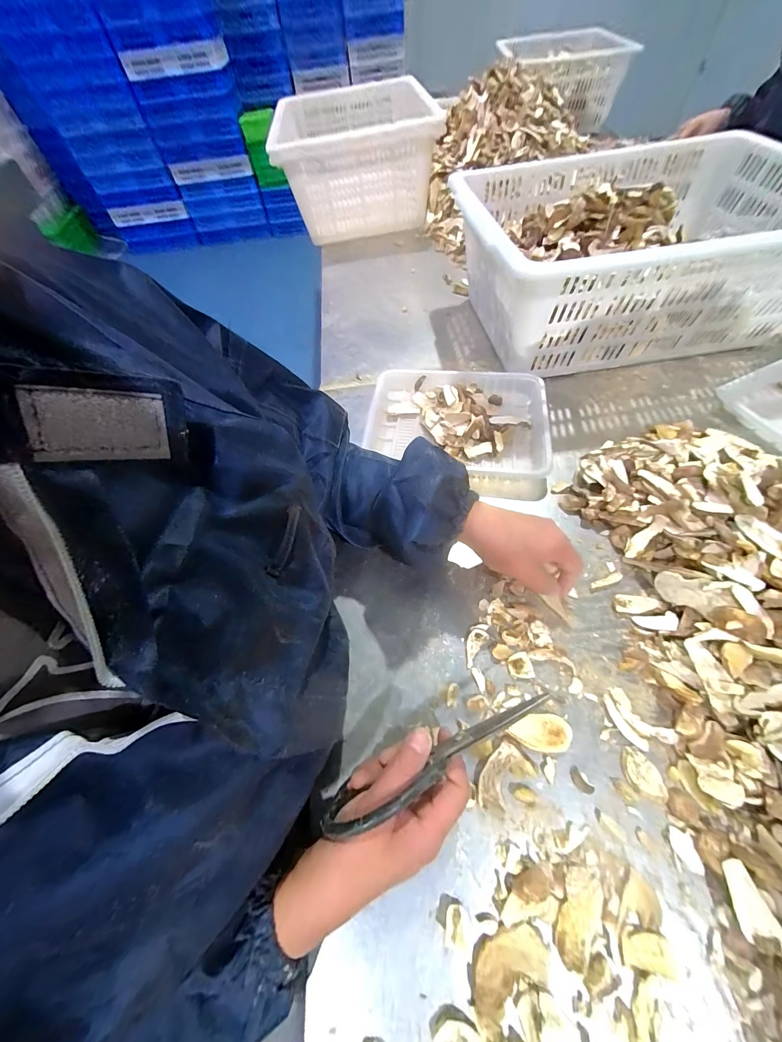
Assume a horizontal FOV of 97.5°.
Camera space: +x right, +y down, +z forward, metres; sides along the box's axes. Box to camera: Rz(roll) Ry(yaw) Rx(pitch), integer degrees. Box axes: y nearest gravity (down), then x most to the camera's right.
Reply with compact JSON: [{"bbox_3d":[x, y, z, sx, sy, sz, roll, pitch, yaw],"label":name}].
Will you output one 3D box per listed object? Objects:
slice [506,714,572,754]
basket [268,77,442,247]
[{"bbox_3d":[0.141,0.200,0.324,0.056,0.009,0.030,0,58,3],"label":"slice"},{"bbox_3d":[-0.099,-1.015,0.979,0.390,0.216,0.503,-7,58,-1],"label":"basket"}]

